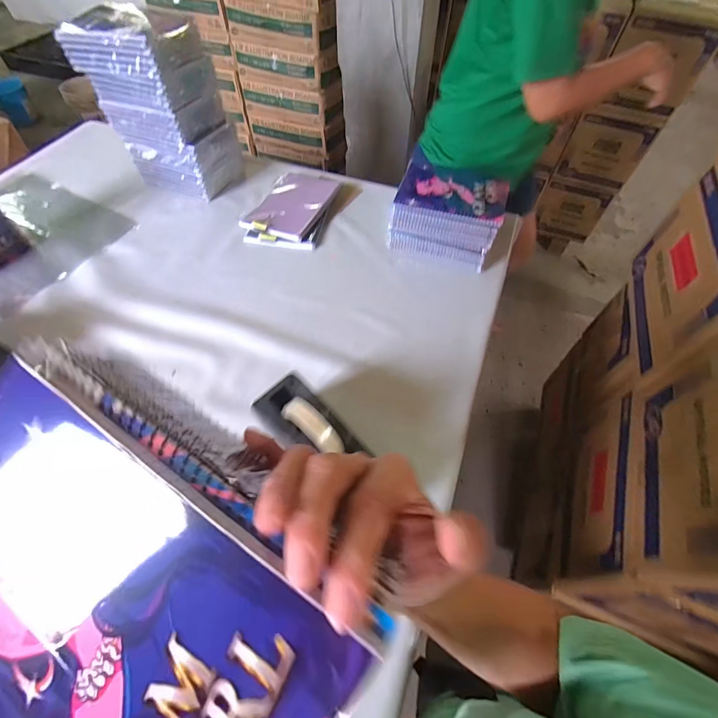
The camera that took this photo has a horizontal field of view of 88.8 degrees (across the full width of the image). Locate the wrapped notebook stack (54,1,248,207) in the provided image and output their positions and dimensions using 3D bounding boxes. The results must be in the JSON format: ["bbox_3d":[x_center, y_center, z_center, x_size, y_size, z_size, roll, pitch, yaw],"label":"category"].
[{"bbox_3d":[-0.417,-0.542,0.801,0.215,0.290,0.161,22,60,13],"label":"wrapped notebook stack"}]

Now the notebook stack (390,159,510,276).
[{"bbox_3d":[0.172,-0.279,0.724,0.195,0.134,0.124,17,59,10],"label":"notebook stack"}]

